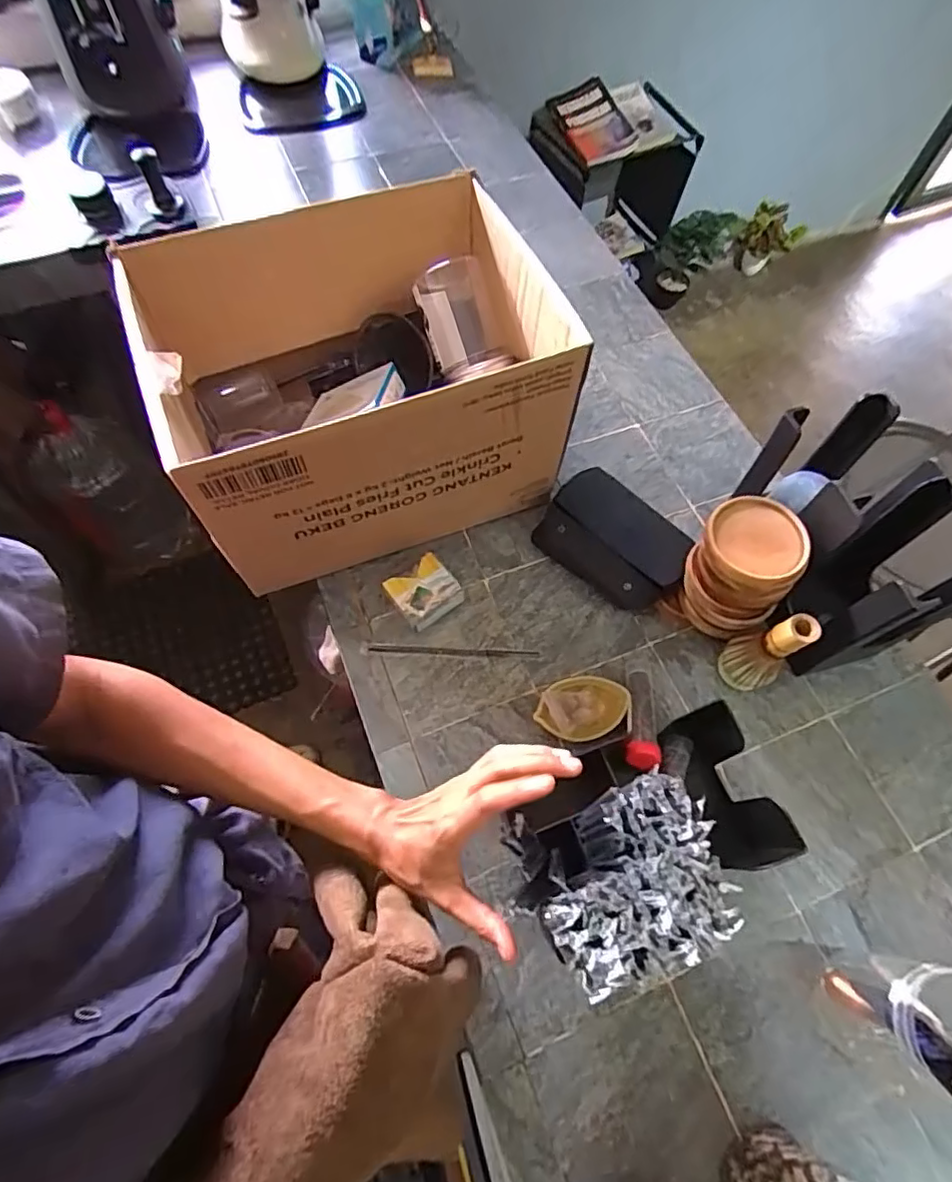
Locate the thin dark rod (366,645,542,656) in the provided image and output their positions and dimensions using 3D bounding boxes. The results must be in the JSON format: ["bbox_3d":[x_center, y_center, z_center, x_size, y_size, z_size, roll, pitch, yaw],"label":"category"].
[{"bbox_3d":[-0.027,0.068,0.679,0.192,0.004,0.010,2,61,0],"label":"thin dark rod"}]

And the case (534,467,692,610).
[{"bbox_3d":[0.166,-0.059,0.718,0.179,0.060,0.120,40,69,16],"label":"case"}]

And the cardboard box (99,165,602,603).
[{"bbox_3d":[-0.124,-0.228,0.668,0.391,0.238,0.296,-20,66,-12],"label":"cardboard box"}]

